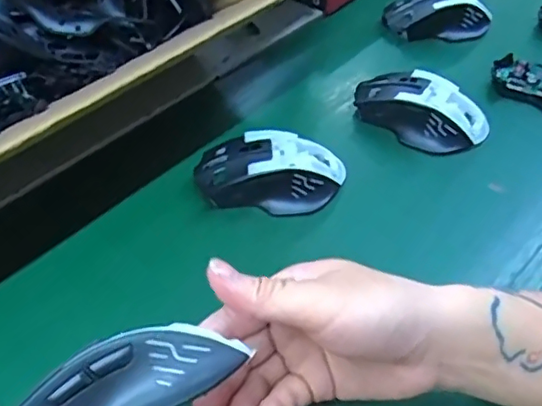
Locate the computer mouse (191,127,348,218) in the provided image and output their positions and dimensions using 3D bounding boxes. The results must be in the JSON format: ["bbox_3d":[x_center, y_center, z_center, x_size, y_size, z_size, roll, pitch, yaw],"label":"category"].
[{"bbox_3d":[0.000,-0.024,0.452,0.113,0.042,0.059,-1,49,-1],"label":"computer mouse"}]

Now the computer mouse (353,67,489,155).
[{"bbox_3d":[0.127,-0.080,0.491,0.111,0.032,0.060,18,51,15],"label":"computer mouse"}]

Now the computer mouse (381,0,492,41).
[{"bbox_3d":[0.173,-0.198,0.600,0.107,0.035,0.056,5,49,4],"label":"computer mouse"}]

